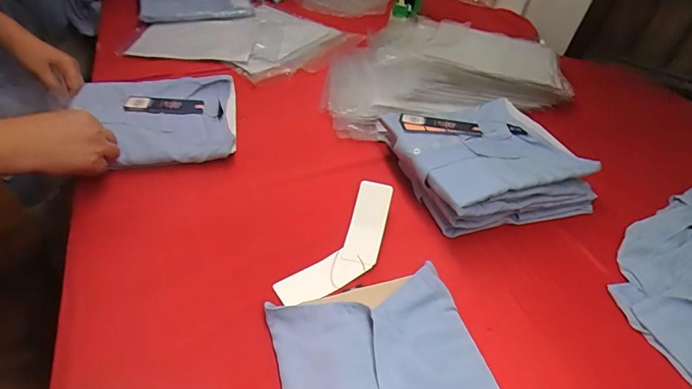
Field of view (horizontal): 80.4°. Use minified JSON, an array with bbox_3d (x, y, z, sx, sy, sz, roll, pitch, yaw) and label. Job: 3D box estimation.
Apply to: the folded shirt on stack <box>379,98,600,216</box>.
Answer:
[{"bbox_3d":[0.202,-0.075,0.618,0.261,0.037,0.217,-13,48,-23],"label":"folded shirt on stack"}]

